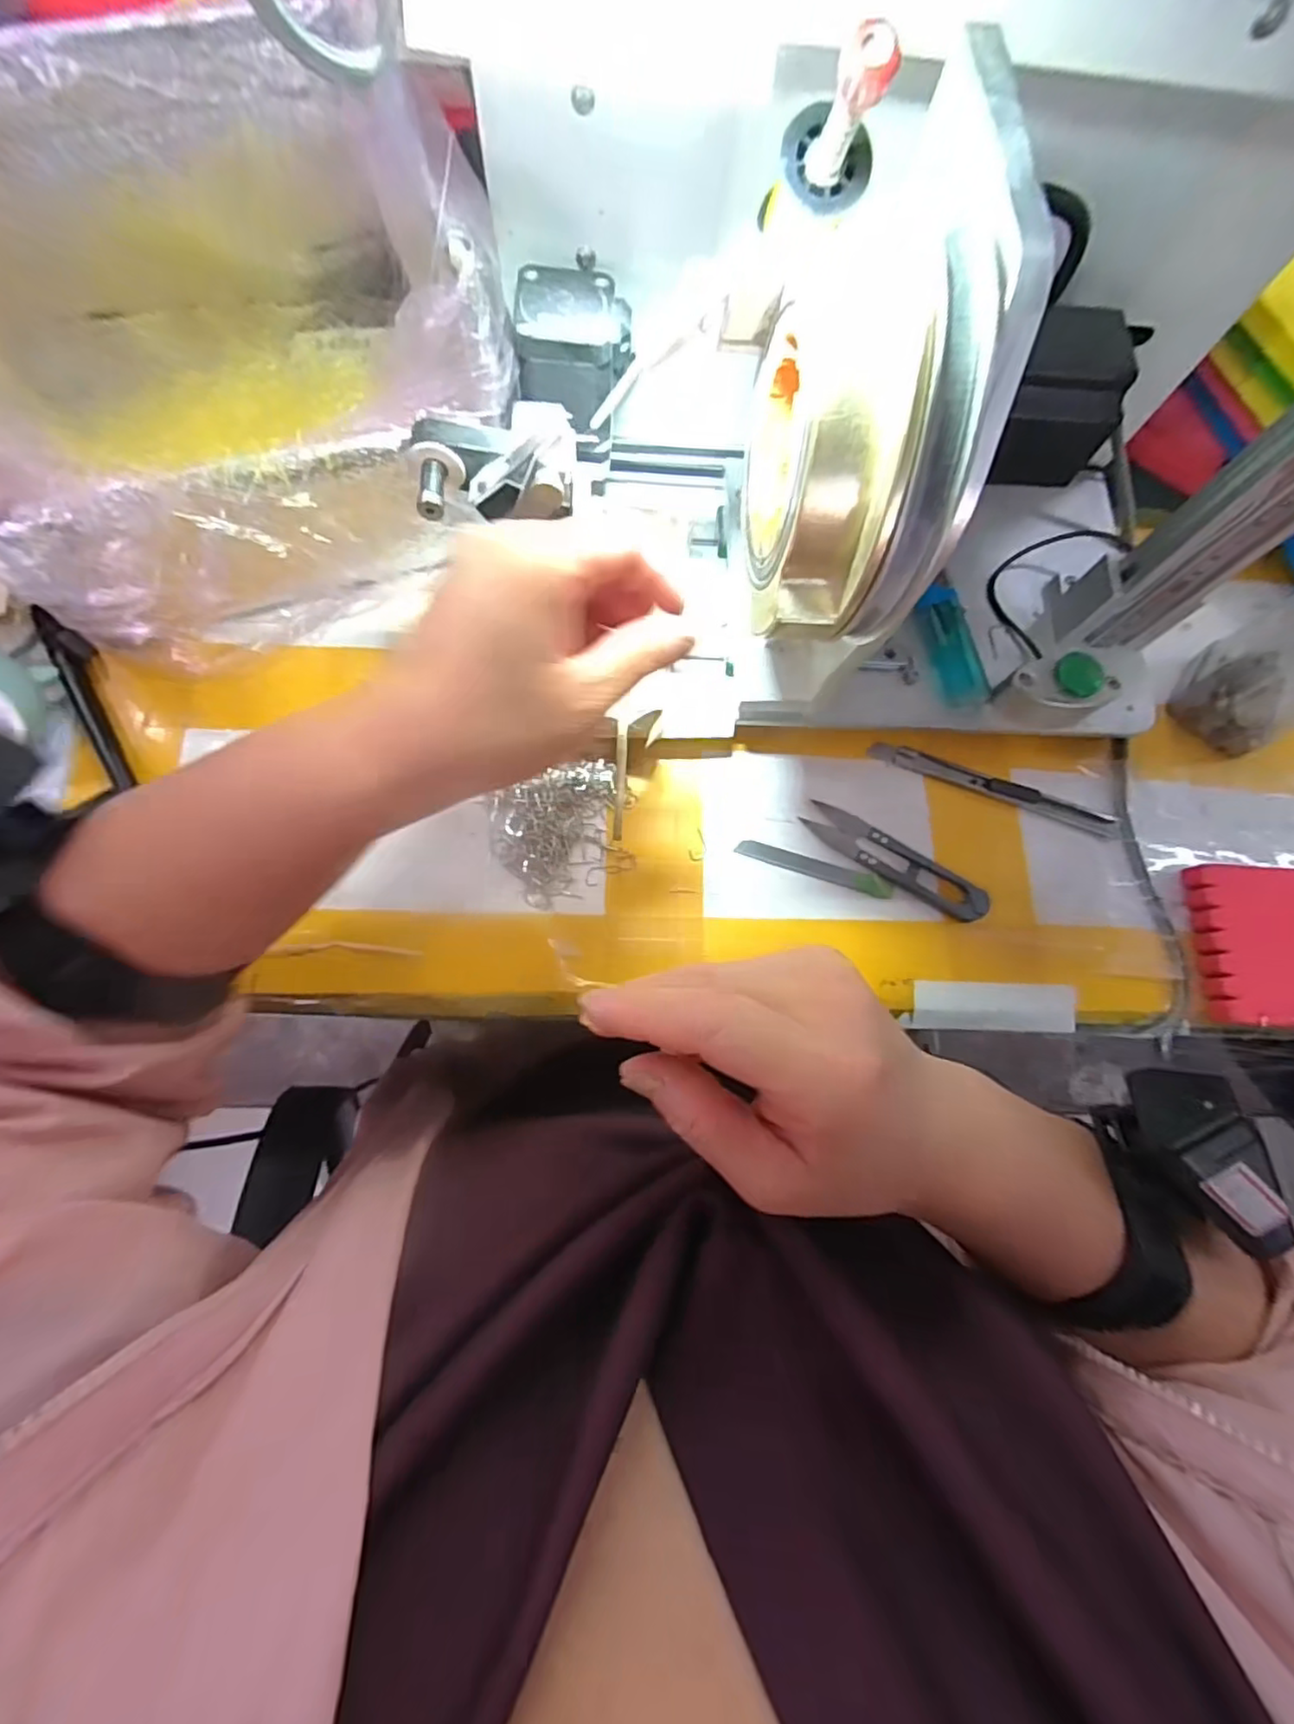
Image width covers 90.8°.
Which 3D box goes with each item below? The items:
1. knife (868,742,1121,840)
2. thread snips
[{"bbox_3d":[0.189,-0.040,0.347,0.138,0.009,0.012,19,75,0],"label":"knife"},{"bbox_3d":[0.128,-0.001,0.329,0.099,0.010,0.022,33,76,4],"label":"thread snips"}]

